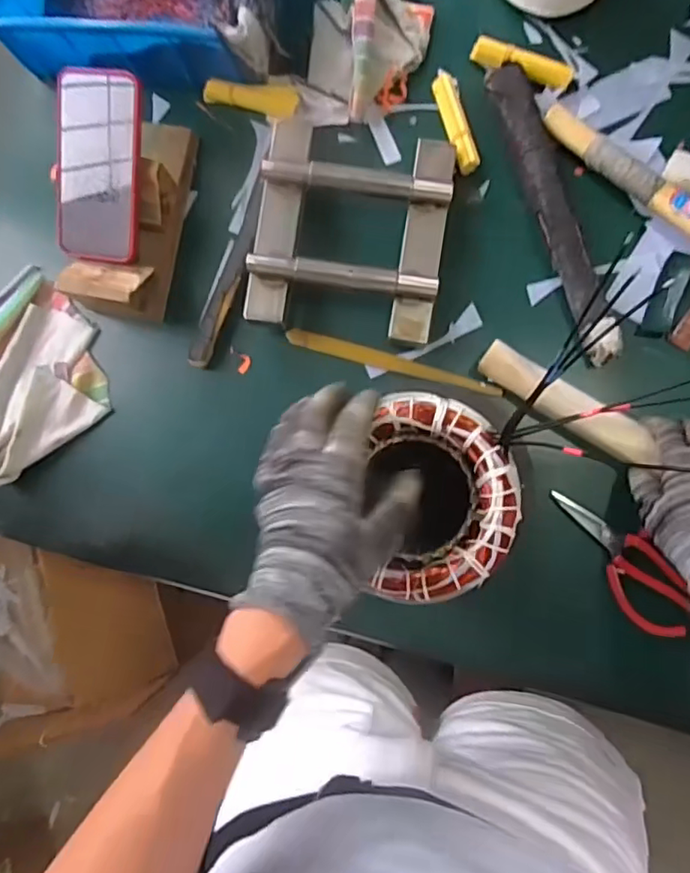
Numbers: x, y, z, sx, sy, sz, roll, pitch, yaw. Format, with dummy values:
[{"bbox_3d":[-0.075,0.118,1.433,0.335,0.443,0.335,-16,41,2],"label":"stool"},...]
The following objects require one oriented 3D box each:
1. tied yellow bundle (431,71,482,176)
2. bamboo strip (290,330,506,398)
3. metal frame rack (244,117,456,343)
[{"bbox_3d":[0.107,-0.315,0.578,0.025,0.015,0.115,-12,83,7],"label":"tied yellow bundle"},{"bbox_3d":[0.047,-0.074,0.577,0.213,0.008,0.016,15,87,9],"label":"bamboo strip"},{"bbox_3d":[0.005,-0.197,0.562,0.177,0.056,0.192,8,86,9],"label":"metal frame rack"}]

